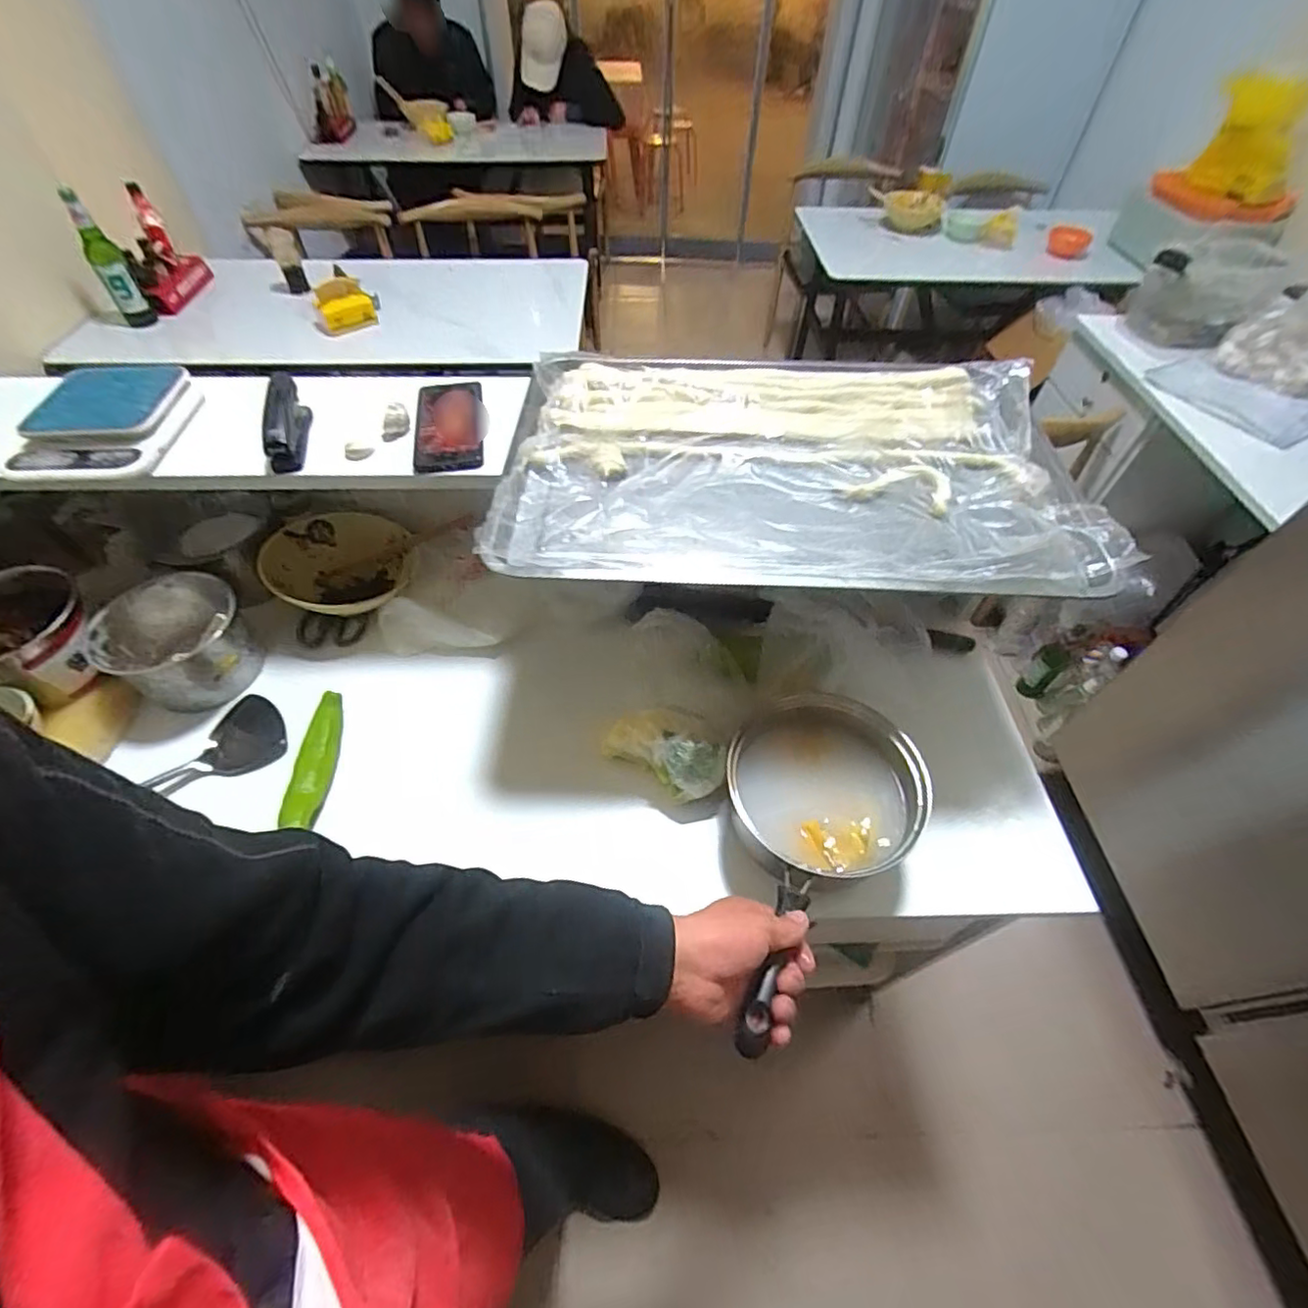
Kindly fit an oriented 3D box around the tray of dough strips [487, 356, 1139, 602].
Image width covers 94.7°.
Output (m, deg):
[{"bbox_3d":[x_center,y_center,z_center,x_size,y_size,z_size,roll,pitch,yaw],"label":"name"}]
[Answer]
[{"bbox_3d":[0.140,-0.203,0.641,0.569,0.046,0.355,3,52,1],"label":"tray of dough strips"}]

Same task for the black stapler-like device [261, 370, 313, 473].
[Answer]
[{"bbox_3d":[-0.400,-0.251,0.655,0.026,0.056,0.107,-8,53,-8],"label":"black stapler-like device"}]

